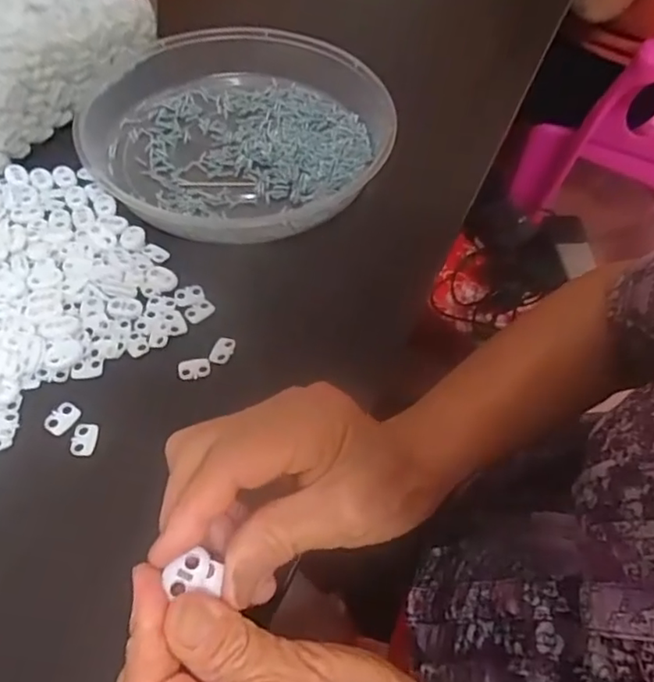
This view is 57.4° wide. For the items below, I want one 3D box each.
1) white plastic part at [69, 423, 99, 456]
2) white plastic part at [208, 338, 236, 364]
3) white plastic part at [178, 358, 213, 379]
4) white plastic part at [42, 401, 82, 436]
[{"bbox_3d":[-0.135,0.054,0.330,0.013,0.004,0.019,3,55,-2],"label":"white plastic part"},{"bbox_3d":[-0.065,0.006,0.369,0.012,0.005,0.018,20,56,9],"label":"white plastic part"},{"bbox_3d":[-0.080,0.016,0.361,0.019,0.004,0.013,-5,56,-8],"label":"white plastic part"},{"bbox_3d":[-0.149,0.043,0.336,0.015,0.004,0.019,25,57,13],"label":"white plastic part"}]

